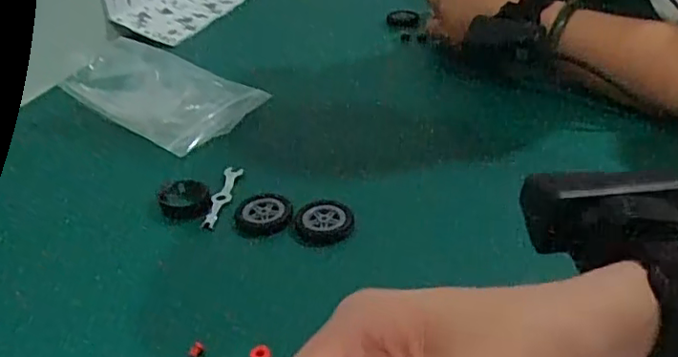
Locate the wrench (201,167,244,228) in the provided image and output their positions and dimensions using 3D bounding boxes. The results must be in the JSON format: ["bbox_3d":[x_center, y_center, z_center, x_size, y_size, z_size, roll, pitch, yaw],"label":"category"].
[{"bbox_3d":[-0.081,0.012,0.406,0.013,0.008,0.063,4,34,9],"label":"wrench"}]

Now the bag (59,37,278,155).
[{"bbox_3d":[-0.151,-0.080,0.508,0.153,0.044,0.109,19,39,30],"label":"bag"}]

